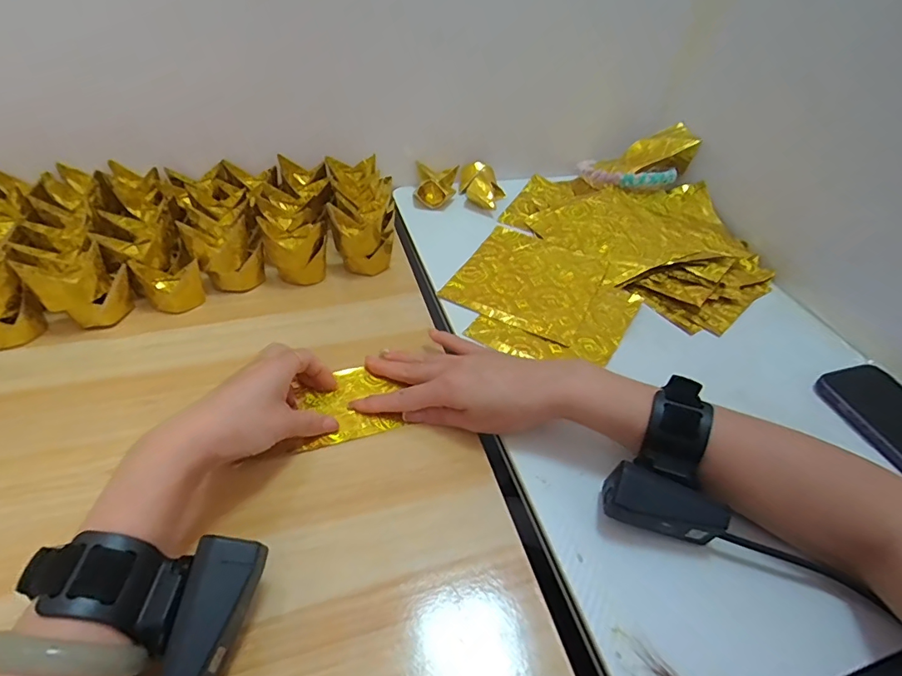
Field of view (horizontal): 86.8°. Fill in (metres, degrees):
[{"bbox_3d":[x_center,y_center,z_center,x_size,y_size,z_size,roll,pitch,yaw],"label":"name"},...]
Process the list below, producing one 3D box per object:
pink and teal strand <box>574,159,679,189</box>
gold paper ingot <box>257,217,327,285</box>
[{"bbox_3d":[0.231,-0.216,0.629,0.124,0.024,0.055,19,47,13],"label":"pink and teal strand"},{"bbox_3d":[-0.156,-0.091,0.478,0.057,0.055,0.044,-9,47,-14],"label":"gold paper ingot"}]

